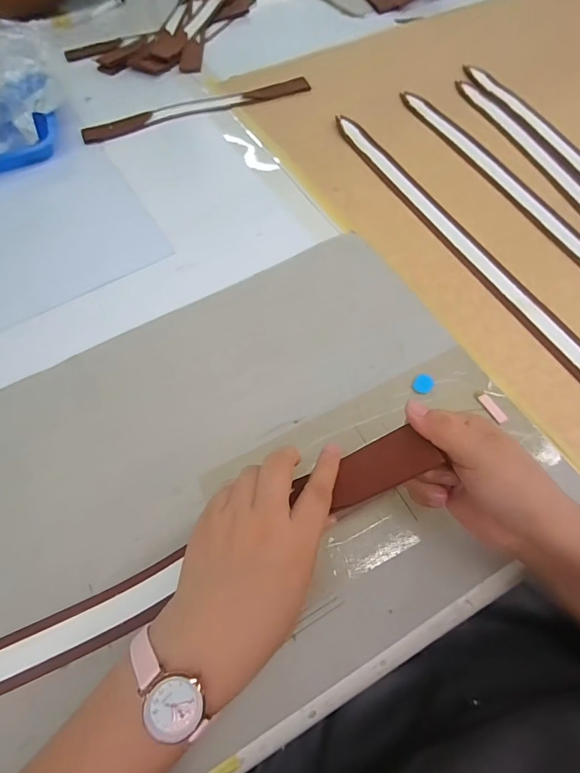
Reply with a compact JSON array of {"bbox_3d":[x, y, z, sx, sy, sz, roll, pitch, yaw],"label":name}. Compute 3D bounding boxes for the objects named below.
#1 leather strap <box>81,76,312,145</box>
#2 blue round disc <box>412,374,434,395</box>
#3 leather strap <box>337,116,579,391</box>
[{"bbox_3d":[-0.140,-0.430,0.630,0.351,0.004,0.047,-19,62,-7],"label":"leather strap"},{"bbox_3d":[0.126,-0.004,0.386,0.019,0.004,0.022,22,64,14],"label":"blue round disc"},{"bbox_3d":[0.196,-0.159,0.466,0.035,0.006,0.554,-24,63,-10],"label":"leather strap"}]

